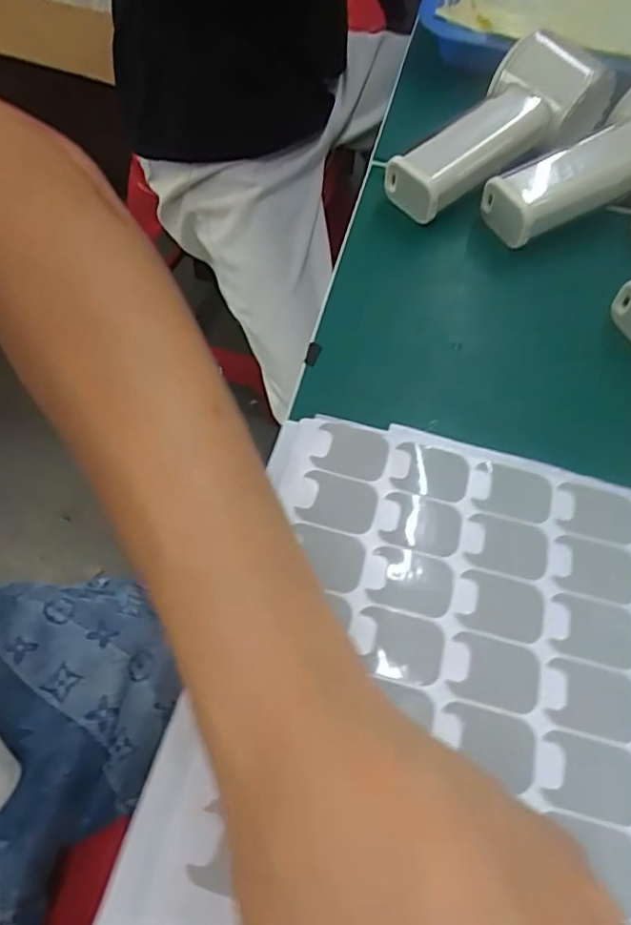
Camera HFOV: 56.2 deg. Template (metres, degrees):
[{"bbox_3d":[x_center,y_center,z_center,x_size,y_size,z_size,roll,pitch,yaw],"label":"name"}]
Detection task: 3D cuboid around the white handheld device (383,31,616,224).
[{"bbox_3d":[0.106,-0.203,0.352,0.147,0.047,0.061,-36,66,-7],"label":"white handheld device"}]

